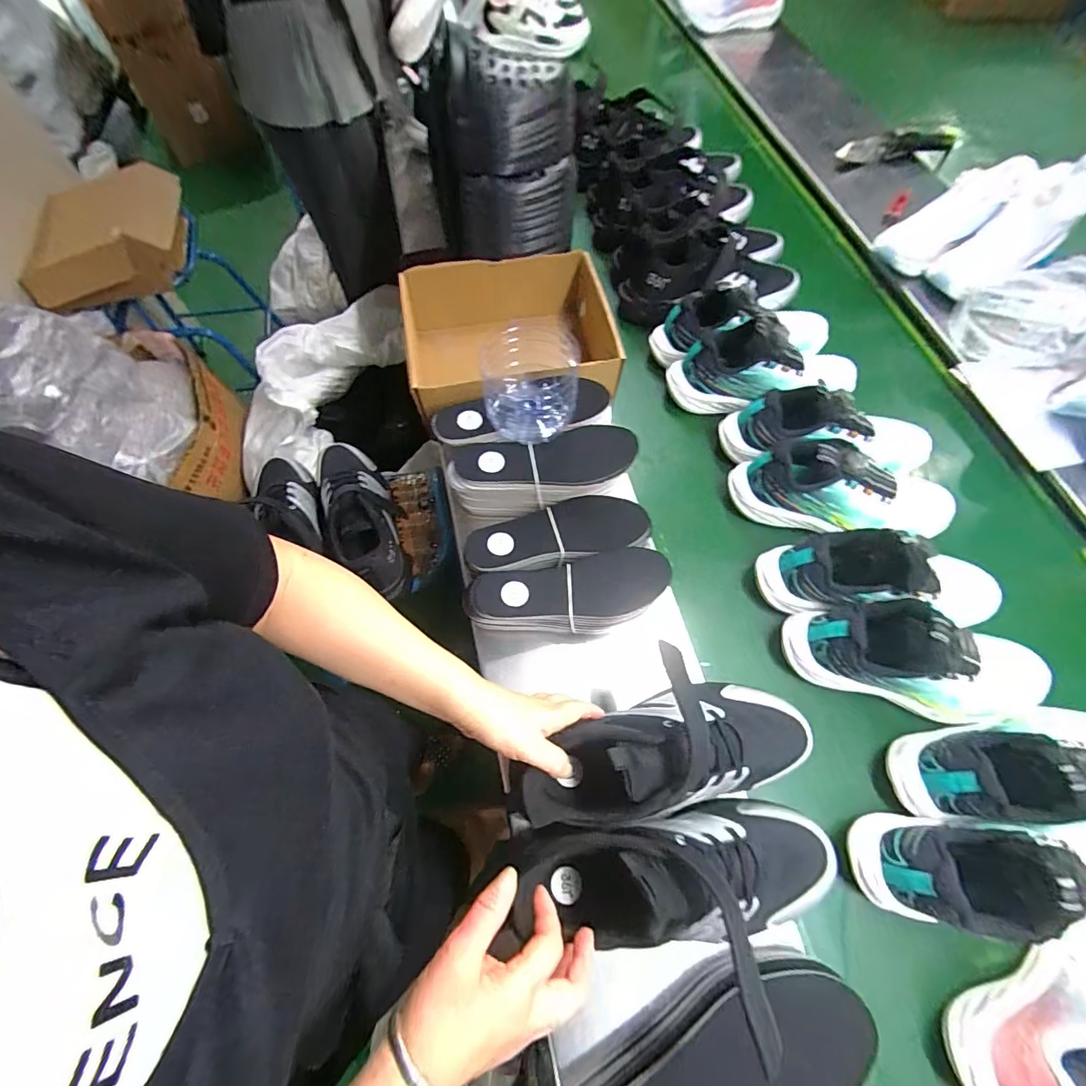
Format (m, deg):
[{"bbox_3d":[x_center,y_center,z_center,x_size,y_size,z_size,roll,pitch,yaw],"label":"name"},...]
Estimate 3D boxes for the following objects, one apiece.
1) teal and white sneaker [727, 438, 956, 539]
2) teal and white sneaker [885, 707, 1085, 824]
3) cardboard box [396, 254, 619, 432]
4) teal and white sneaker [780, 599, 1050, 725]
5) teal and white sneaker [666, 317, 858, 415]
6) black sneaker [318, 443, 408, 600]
[{"bbox_3d":[0.379,-0.069,0.582,0.255,0.095,0.103,4,66,2],"label":"teal and white sneaker"},{"bbox_3d":[0.482,0.209,0.441,0.237,0.112,0.091,-3,66,-1],"label":"teal and white sneaker"},{"bbox_3d":[-0.040,-0.275,0.669,0.290,0.124,0.234,-11,66,-5],"label":"cardboard box"},{"bbox_3d":[0.401,0.120,0.487,0.242,0.115,0.090,16,67,7],"label":"teal and white sneaker"},{"bbox_3d":[0.316,-0.254,0.659,0.253,0.106,0.103,-6,66,-2],"label":"teal and white sneaker"},{"bbox_3d":[-0.273,-0.058,0.678,0.097,0.114,0.275,-29,69,-12],"label":"black sneaker"}]

